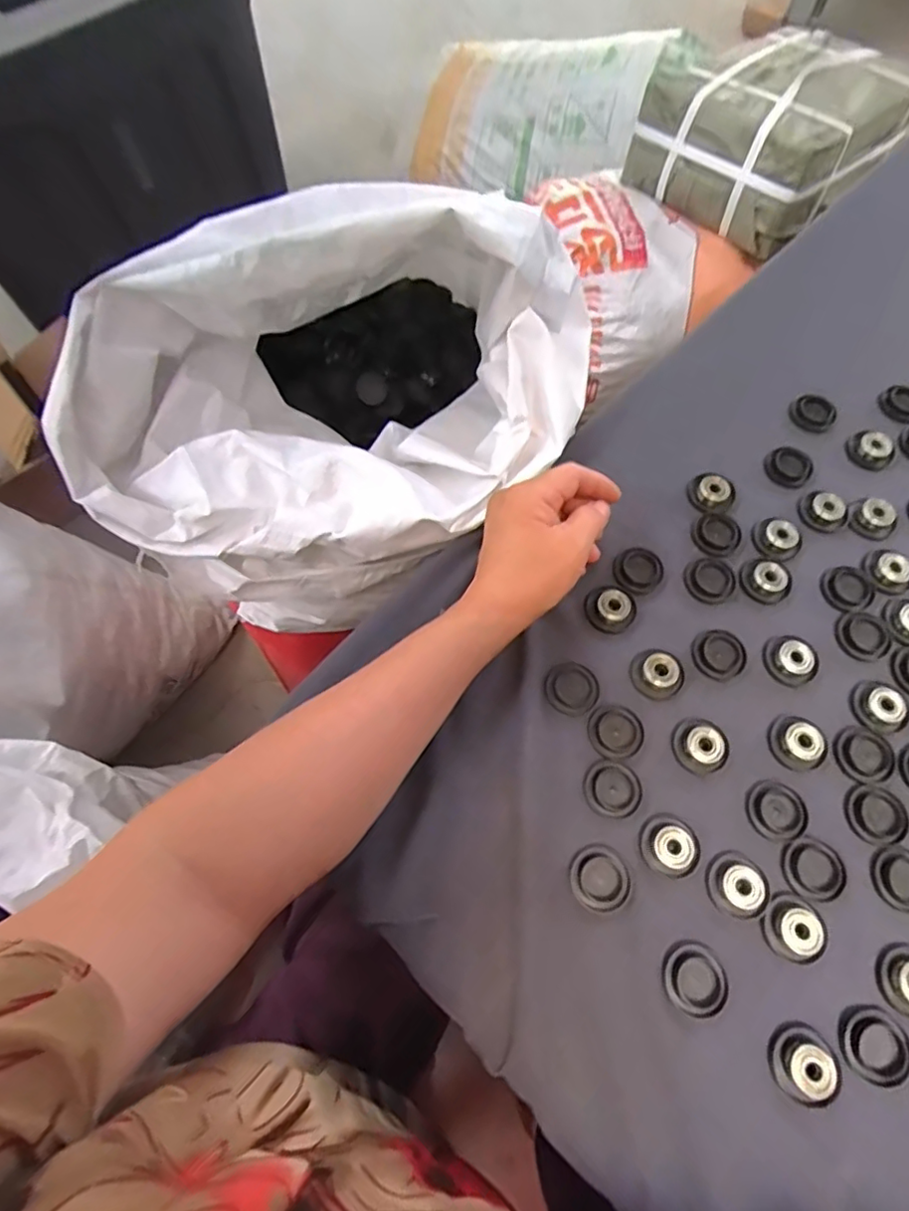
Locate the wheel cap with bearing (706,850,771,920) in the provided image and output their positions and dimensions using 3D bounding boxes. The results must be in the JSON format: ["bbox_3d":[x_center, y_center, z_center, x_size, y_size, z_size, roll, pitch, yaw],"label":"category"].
[{"bbox_3d":[0.158,0.156,0.333,0.033,0.007,0.032,0,67,-1],"label":"wheel cap with bearing"}]

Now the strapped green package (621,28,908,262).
[{"bbox_3d":[0.450,-0.660,0.813,0.366,0.113,0.236,-40,73,-16],"label":"strapped green package"}]

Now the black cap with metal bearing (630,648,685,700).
[{"bbox_3d":[0.130,0.042,0.381,0.029,0.017,0.032,-36,72,-15],"label":"black cap with metal bearing"}]

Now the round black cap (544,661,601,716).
[{"bbox_3d":[0.075,0.052,0.379,0.033,0.004,0.034,0,67,-1],"label":"round black cap"}]

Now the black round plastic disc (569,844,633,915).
[{"bbox_3d":[0.082,0.152,0.334,0.034,0.004,0.033,0,67,-1],"label":"black round plastic disc"}]

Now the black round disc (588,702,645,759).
[{"bbox_3d":[0.099,0.077,0.368,0.033,0.004,0.033,0,67,-1],"label":"black round disc"}]

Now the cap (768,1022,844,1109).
[{"bbox_3d":[0.178,0.232,0.302,0.032,0.008,0.033,0,67,-1],"label":"cap"}]

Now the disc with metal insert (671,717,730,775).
[{"bbox_3d":[0.151,0.085,0.366,0.031,0.011,0.033,0,67,-1],"label":"disc with metal insert"}]

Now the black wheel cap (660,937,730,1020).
[{"bbox_3d":[0.128,0.198,0.317,0.036,0.004,0.033,0,67,-1],"label":"black wheel cap"}]

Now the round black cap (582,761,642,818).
[{"bbox_3d":[0.093,0.108,0.353,0.033,0.004,0.032,0,67,-1],"label":"round black cap"}]

